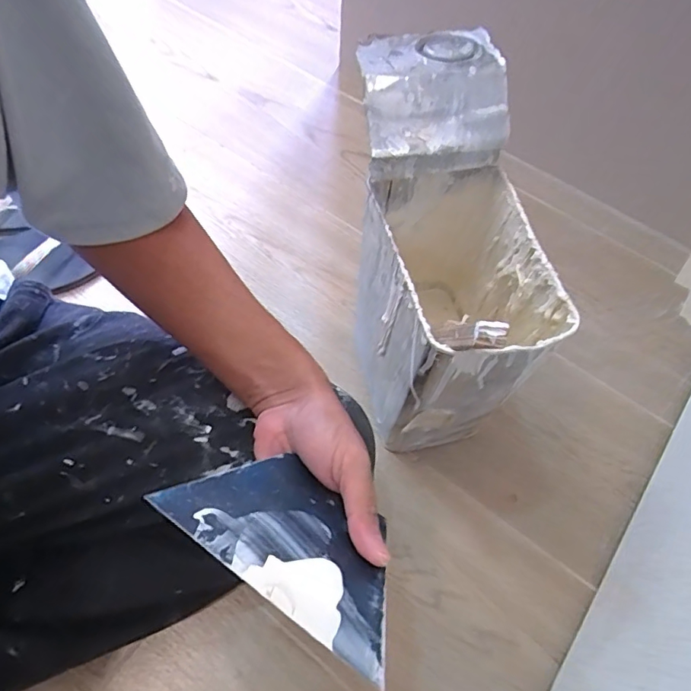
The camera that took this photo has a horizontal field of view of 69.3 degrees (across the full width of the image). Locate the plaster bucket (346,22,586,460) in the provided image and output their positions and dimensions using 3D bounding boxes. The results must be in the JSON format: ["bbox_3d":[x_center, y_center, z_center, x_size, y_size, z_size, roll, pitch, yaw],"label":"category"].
[{"bbox_3d":[0.076,-0.061,0.446,0.126,0.292,0.248,-6,66,-2],"label":"plaster bucket"}]

